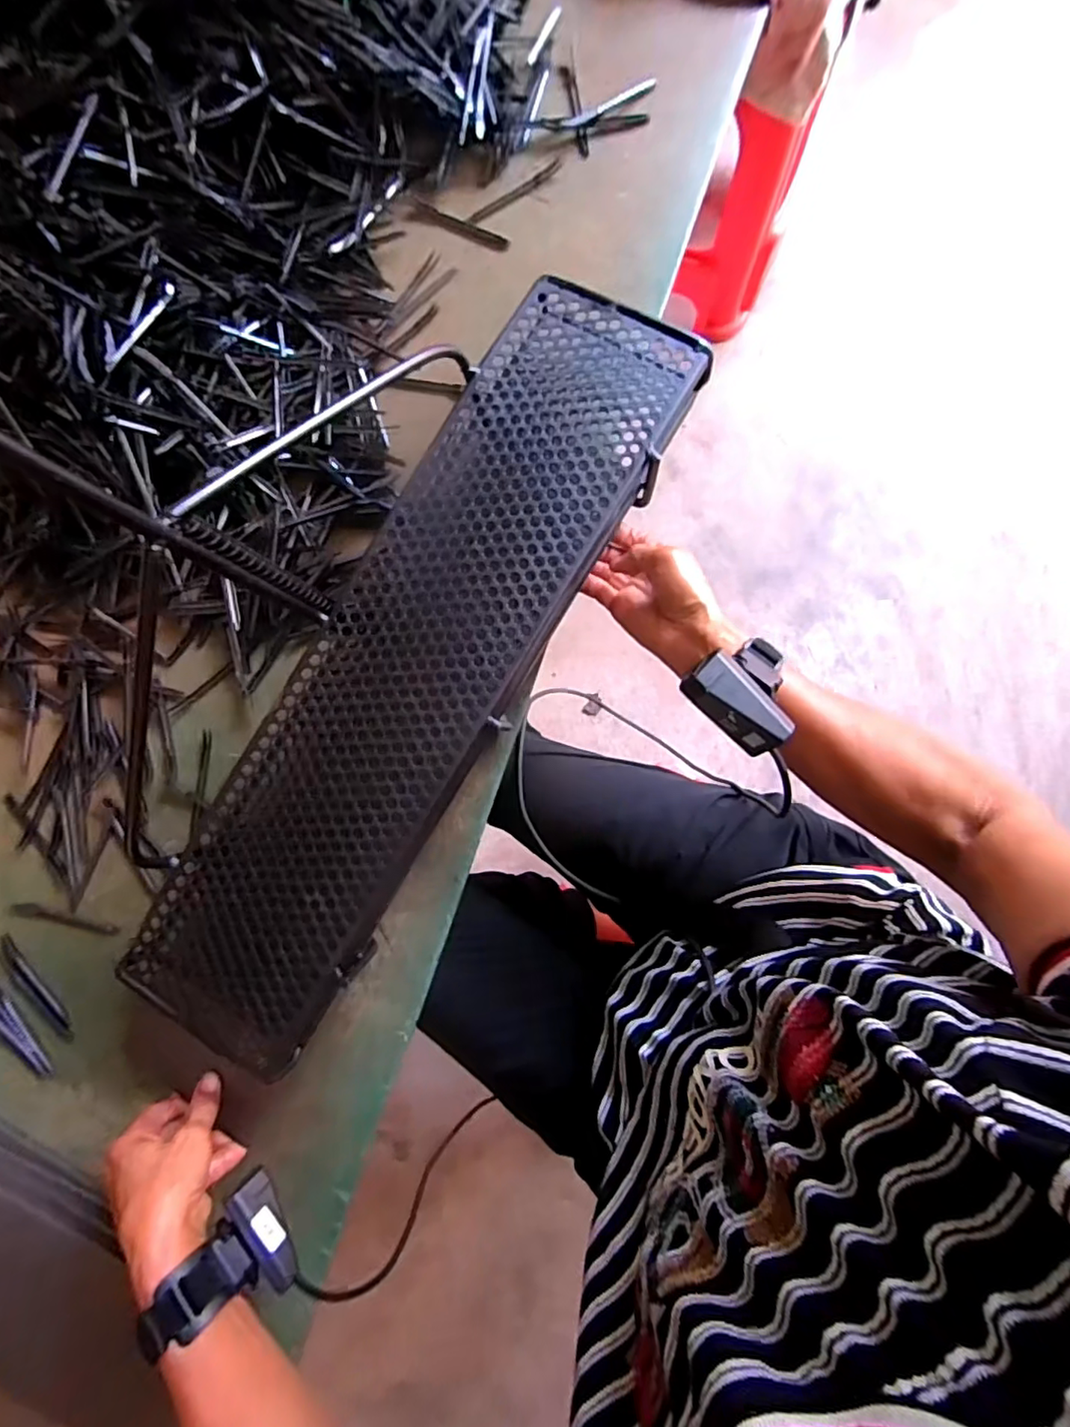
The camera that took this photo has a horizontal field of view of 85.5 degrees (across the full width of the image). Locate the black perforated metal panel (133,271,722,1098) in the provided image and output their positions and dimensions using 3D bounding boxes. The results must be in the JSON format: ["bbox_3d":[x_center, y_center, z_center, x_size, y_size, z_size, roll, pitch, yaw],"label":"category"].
[{"bbox_3d":[-0.086,-0.030,0.427,0.145,0.042,0.592,31,89,3],"label":"black perforated metal panel"}]

